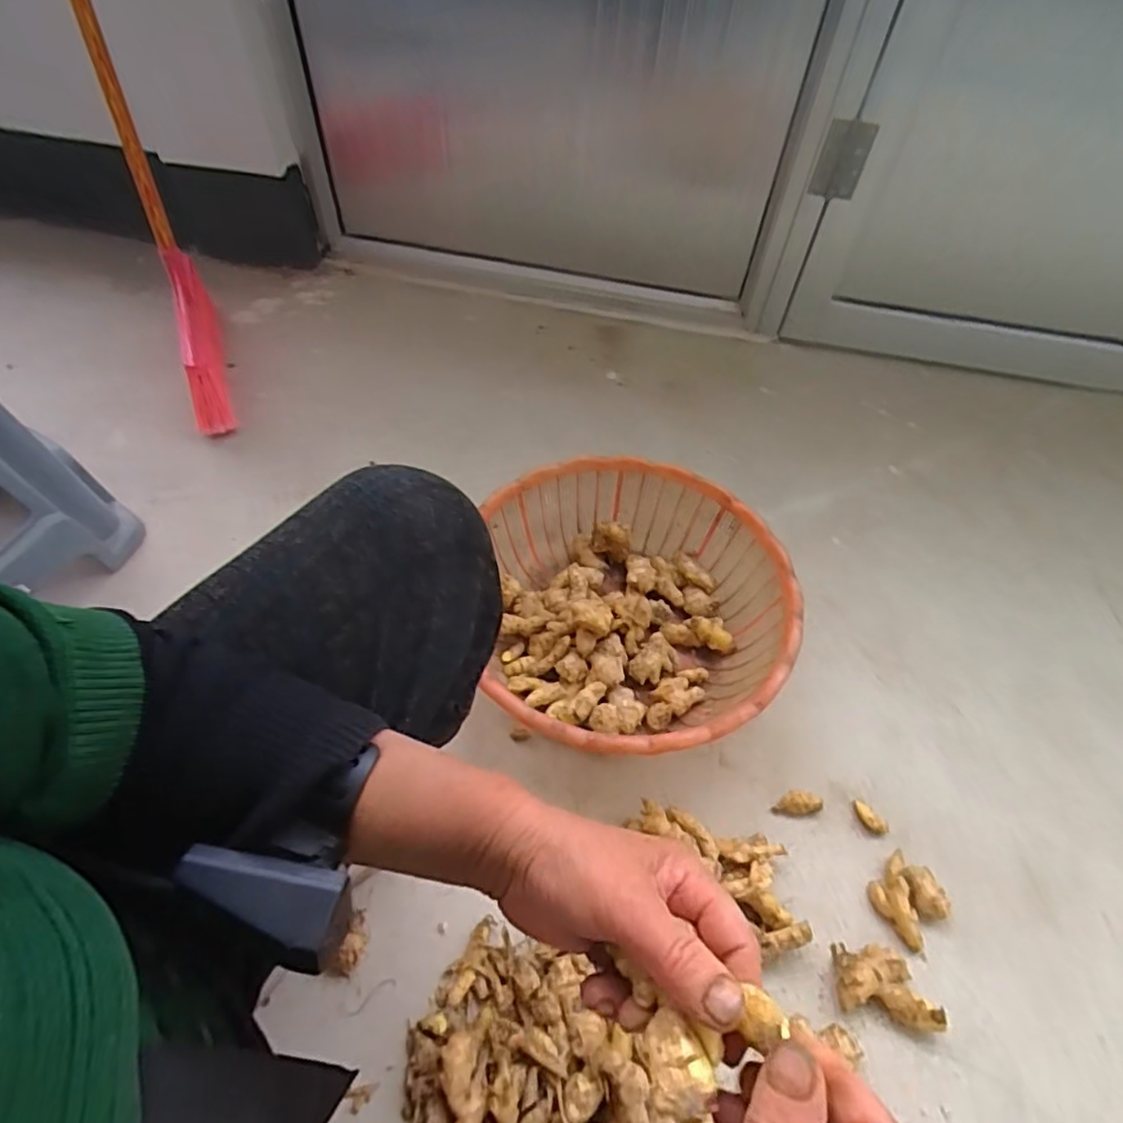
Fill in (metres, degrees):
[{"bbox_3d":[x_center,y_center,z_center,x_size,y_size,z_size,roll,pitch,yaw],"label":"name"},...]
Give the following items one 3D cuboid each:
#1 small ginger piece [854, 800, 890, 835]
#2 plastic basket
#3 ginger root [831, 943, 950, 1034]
[{"bbox_3d":[0.305,0.254,0.622,0.015,0.010,0.037,-34,63,-26],"label":"small ginger piece"},{"bbox_3d":[0.071,0.053,0.694,0.328,0.123,0.345,3,53,-3],"label":"plastic basket"},{"bbox_3d":[0.276,0.360,0.538,0.083,0.021,0.053,12,53,4],"label":"ginger root"}]

